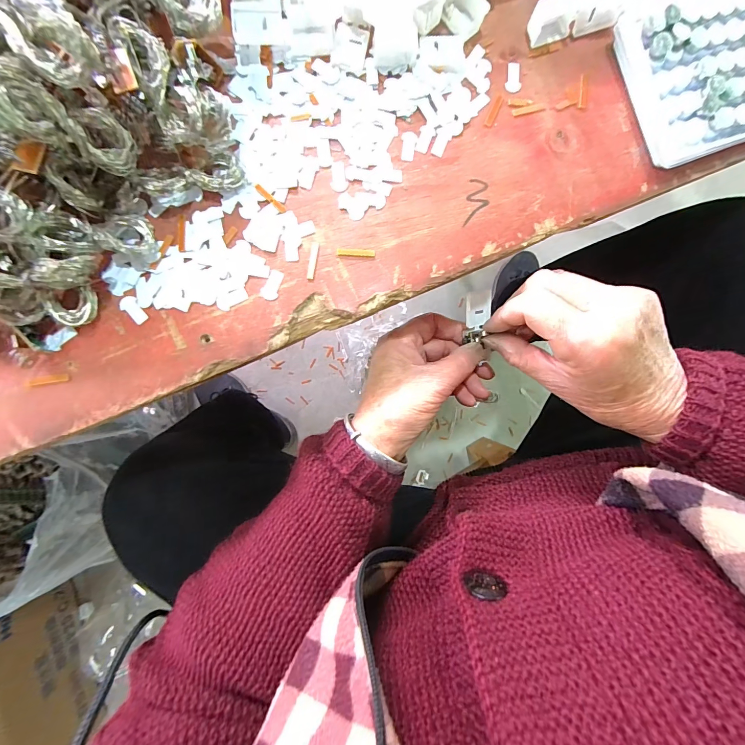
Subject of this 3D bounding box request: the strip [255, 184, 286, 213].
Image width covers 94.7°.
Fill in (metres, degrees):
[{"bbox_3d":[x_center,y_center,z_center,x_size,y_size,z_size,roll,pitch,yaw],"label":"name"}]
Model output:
[{"bbox_3d":[-0.059,-0.101,0.198,0.021,0.004,0.004,40,86,-1],"label":"strip"}]

